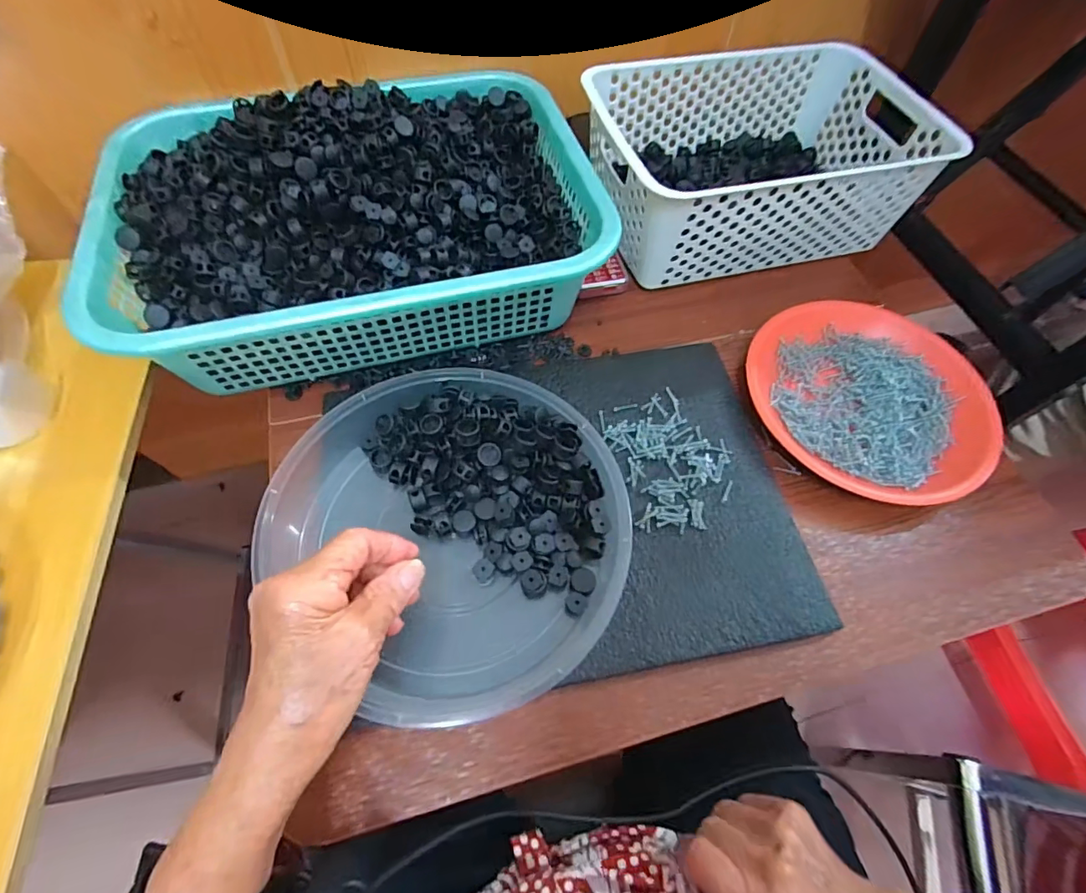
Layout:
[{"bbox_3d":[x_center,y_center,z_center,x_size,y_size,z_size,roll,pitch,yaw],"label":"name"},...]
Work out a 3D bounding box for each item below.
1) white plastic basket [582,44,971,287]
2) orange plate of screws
[{"bbox_3d":[0.204,-0.282,0.508,0.294,0.114,0.202,-12,63,-8],"label":"white plastic basket"},{"bbox_3d":[0.271,-0.042,0.420,0.174,0.029,0.193,-31,67,-17],"label":"orange plate of screws"}]

